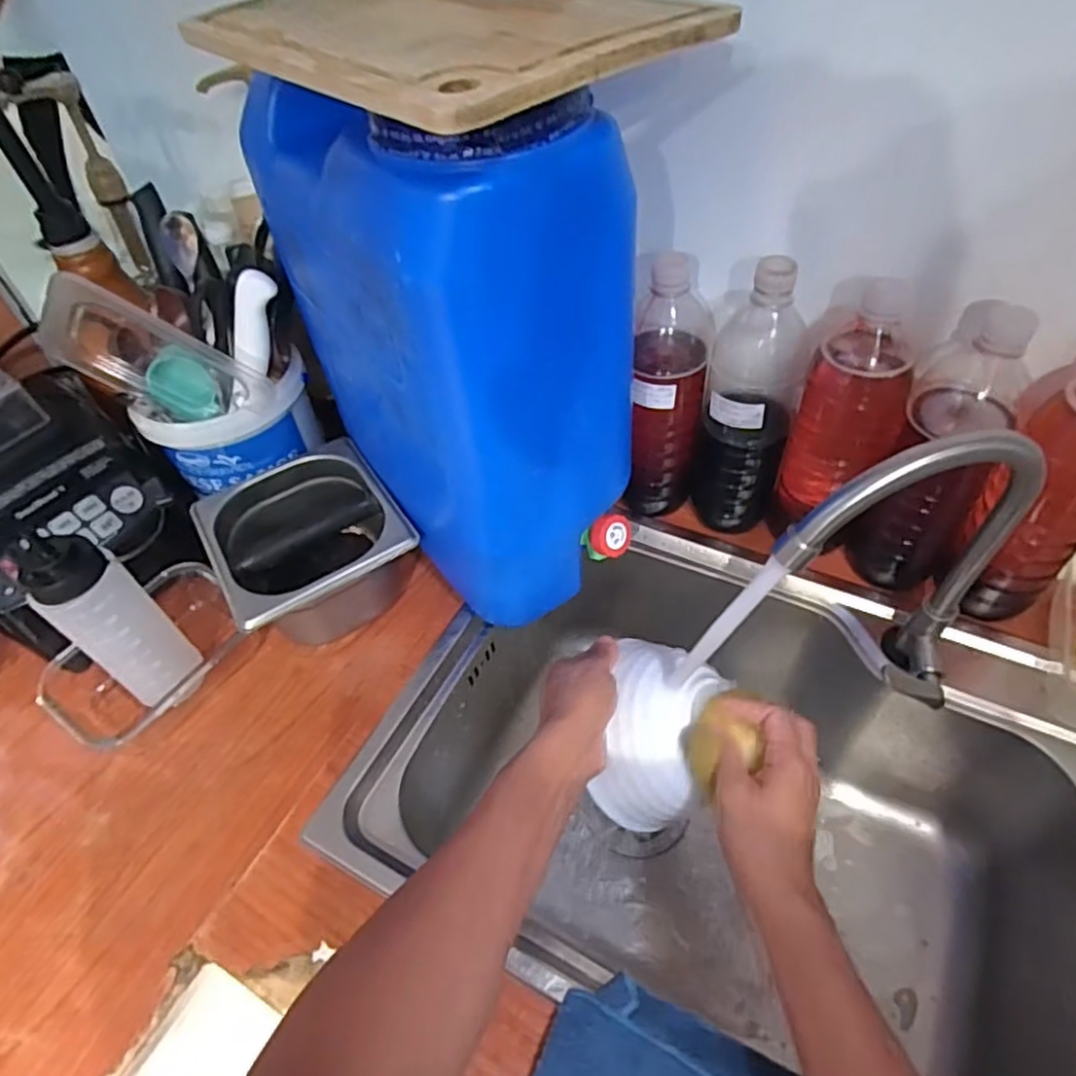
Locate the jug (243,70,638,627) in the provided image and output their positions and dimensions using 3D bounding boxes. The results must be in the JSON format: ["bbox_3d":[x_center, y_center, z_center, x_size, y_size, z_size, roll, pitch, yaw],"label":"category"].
[{"bbox_3d":[-0.070,-0.151,0.543,0.161,0.366,0.285,-30,54,-19],"label":"jug"}]

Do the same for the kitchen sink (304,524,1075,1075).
[{"bbox_3d":[0.169,0.232,0.608,0.546,0.207,0.412,21,55,21],"label":"kitchen sink"}]

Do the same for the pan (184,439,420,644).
[{"bbox_3d":[-0.211,0.011,0.636,0.157,0.107,0.177,-29,53,-18],"label":"pan"}]

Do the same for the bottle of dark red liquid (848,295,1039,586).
[{"bbox_3d":[0.324,-0.066,0.546,0.077,0.254,0.073,24,56,23],"label":"bottle of dark red liquid"}]

